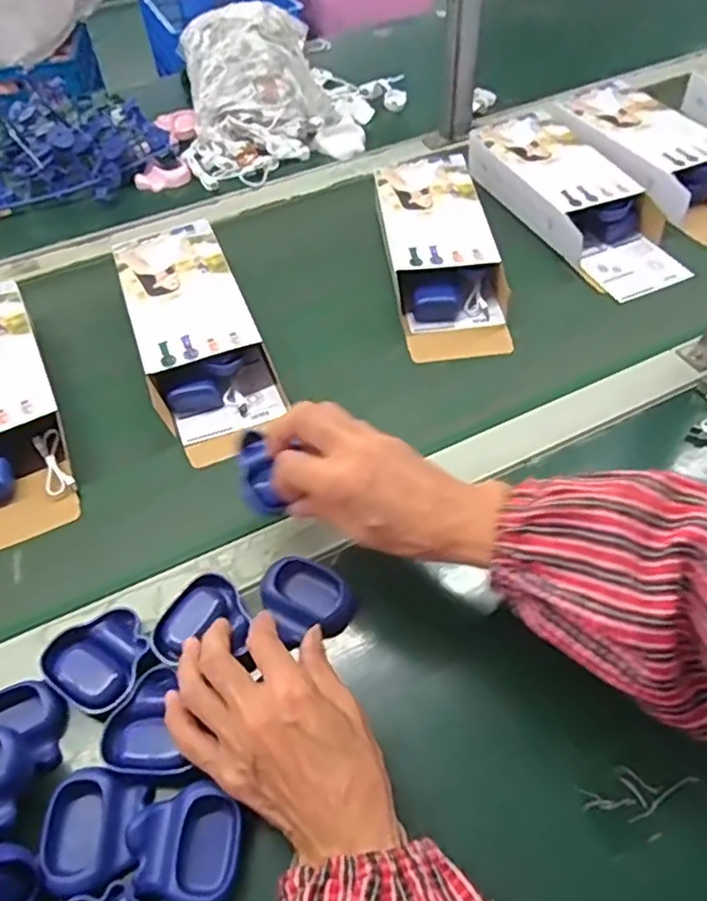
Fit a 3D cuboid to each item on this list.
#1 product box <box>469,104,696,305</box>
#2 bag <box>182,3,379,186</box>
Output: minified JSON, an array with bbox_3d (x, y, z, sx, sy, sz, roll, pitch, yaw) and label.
[{"bbox_3d":[0.234,-0.269,0.696,0.105,0.059,0.272,-21,53,-12],"label":"product box"},{"bbox_3d":[-0.102,-0.477,0.846,0.225,0.102,0.305,-5,52,1],"label":"bag"}]

